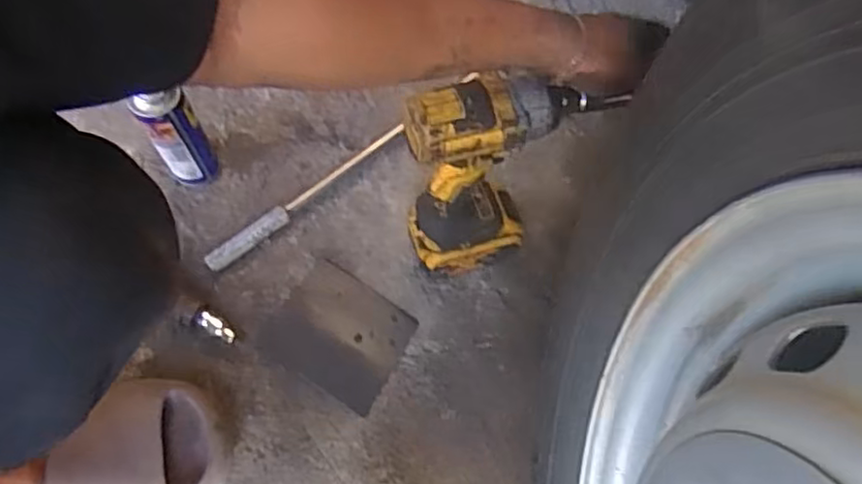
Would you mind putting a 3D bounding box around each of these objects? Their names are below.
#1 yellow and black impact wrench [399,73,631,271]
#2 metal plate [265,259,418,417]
[{"bbox_3d":[0.067,-0.063,0.613,0.180,0.213,0.074,-13,68,-9],"label":"yellow and black impact wrench"},{"bbox_3d":[-0.094,0.094,0.692,0.132,0.007,0.115,30,69,11],"label":"metal plate"}]

